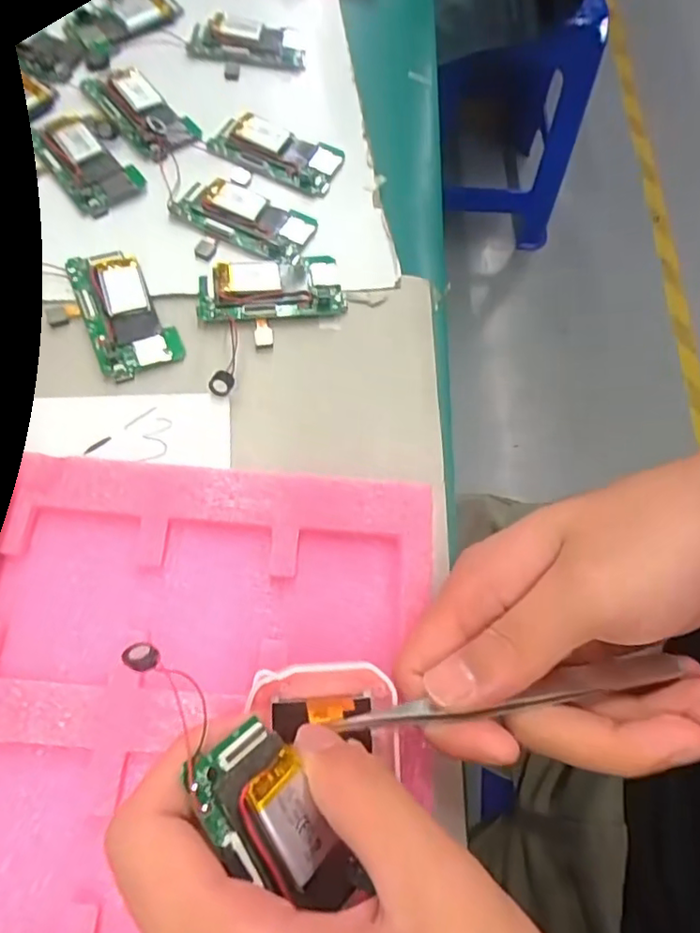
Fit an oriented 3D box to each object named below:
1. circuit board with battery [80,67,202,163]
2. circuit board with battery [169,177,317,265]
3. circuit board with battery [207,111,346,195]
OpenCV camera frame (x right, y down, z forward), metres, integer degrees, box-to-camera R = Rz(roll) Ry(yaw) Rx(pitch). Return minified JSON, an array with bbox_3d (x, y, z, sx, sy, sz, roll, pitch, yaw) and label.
[{"bbox_3d":[-0.121,-0.208,0.348,0.037,0.010,0.074,-37,73,-17],"label":"circuit board with battery"},{"bbox_3d":[-0.057,-0.136,0.319,0.074,0.009,0.035,22,67,7],"label":"circuit board with battery"},{"bbox_3d":[-0.044,-0.181,0.343,0.073,0.010,0.034,19,66,5],"label":"circuit board with battery"}]

